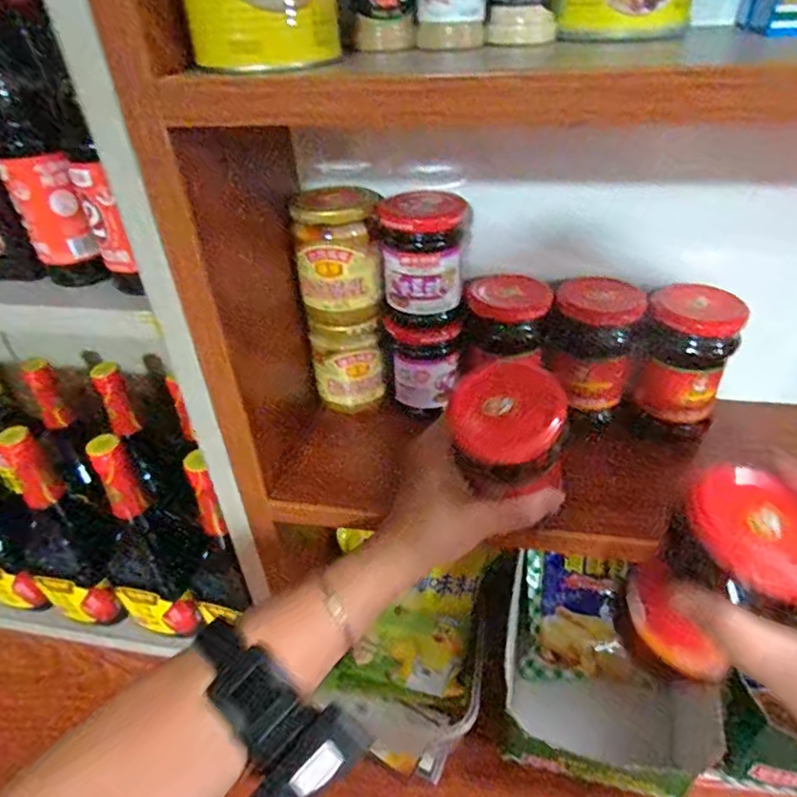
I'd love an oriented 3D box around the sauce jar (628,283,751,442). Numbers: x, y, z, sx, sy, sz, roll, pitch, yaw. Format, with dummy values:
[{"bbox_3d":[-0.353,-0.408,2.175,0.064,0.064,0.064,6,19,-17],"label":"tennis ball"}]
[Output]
[{"bbox_3d":[0.216,-0.024,0.439,0.064,0.108,0.062,16,41,24],"label":"sauce jar"}]

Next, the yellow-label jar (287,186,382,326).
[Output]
[{"bbox_3d":[-0.046,-0.111,0.441,0.062,0.088,0.065,-11,38,-9],"label":"yellow-label jar"}]

